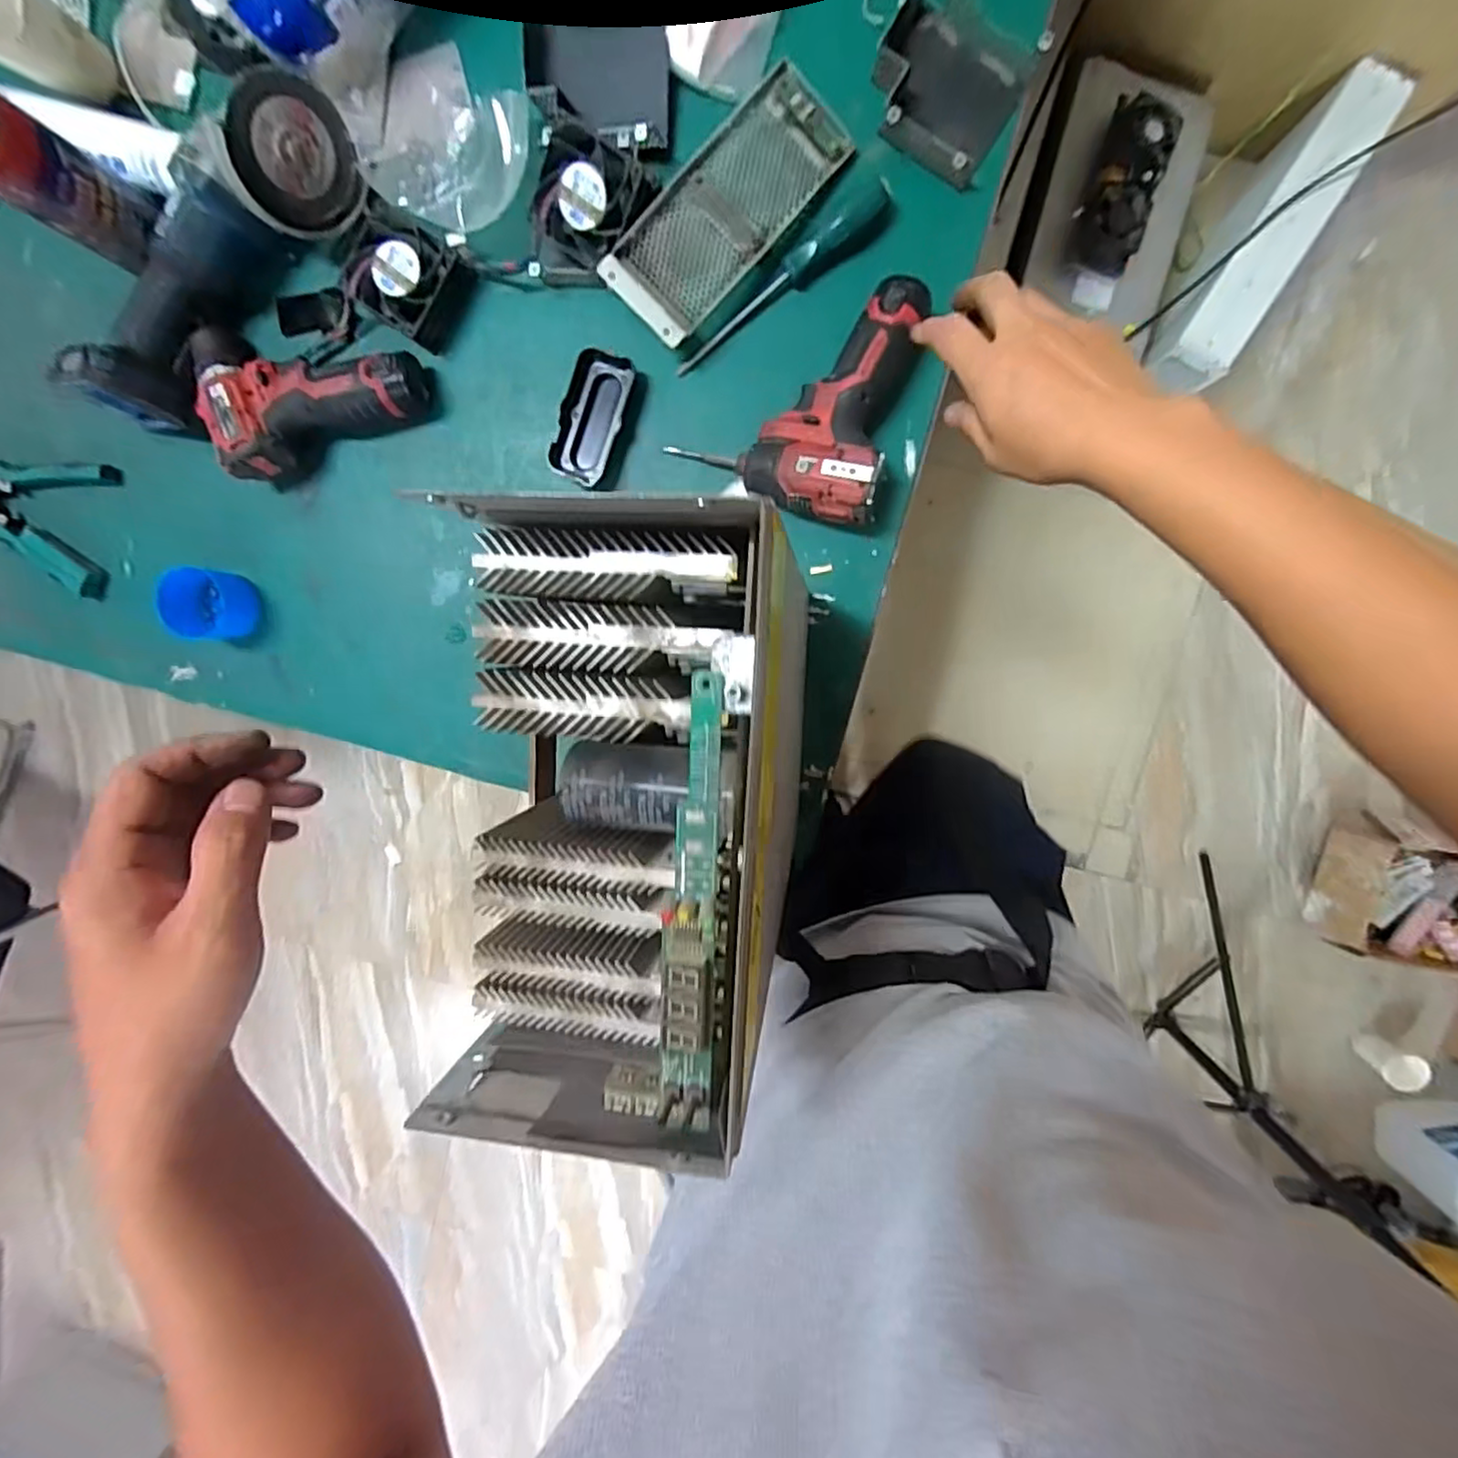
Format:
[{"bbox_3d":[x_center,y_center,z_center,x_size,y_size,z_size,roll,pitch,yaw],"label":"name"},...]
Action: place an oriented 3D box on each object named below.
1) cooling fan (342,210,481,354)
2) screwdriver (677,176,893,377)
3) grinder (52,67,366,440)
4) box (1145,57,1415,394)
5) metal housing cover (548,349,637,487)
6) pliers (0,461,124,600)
[{"bbox_3d":[-0.277,-0.385,0.577,0.091,0.035,0.083,32,99,0],"label":"cooling fan"},{"bbox_3d":[0.045,-0.375,0.562,0.213,0.027,0.030,-38,93,8],"label":"screwdriver"},{"bbox_3d":[-0.435,-0.390,0.560,0.098,0.095,0.319,39,99,-1],"label":"grinder"},{"bbox_3d":[0.834,-0.761,1.094,0.128,0.231,0.438,35,99,0],"label":"box"},{"bbox_3d":[-0.120,-0.271,0.588,0.050,0.017,0.107,19,98,2],"label":"metal housing cover"},{"bbox_3d":[-0.680,-0.208,0.640,0.180,0.019,0.124,16,98,2],"label":"pliers"}]

